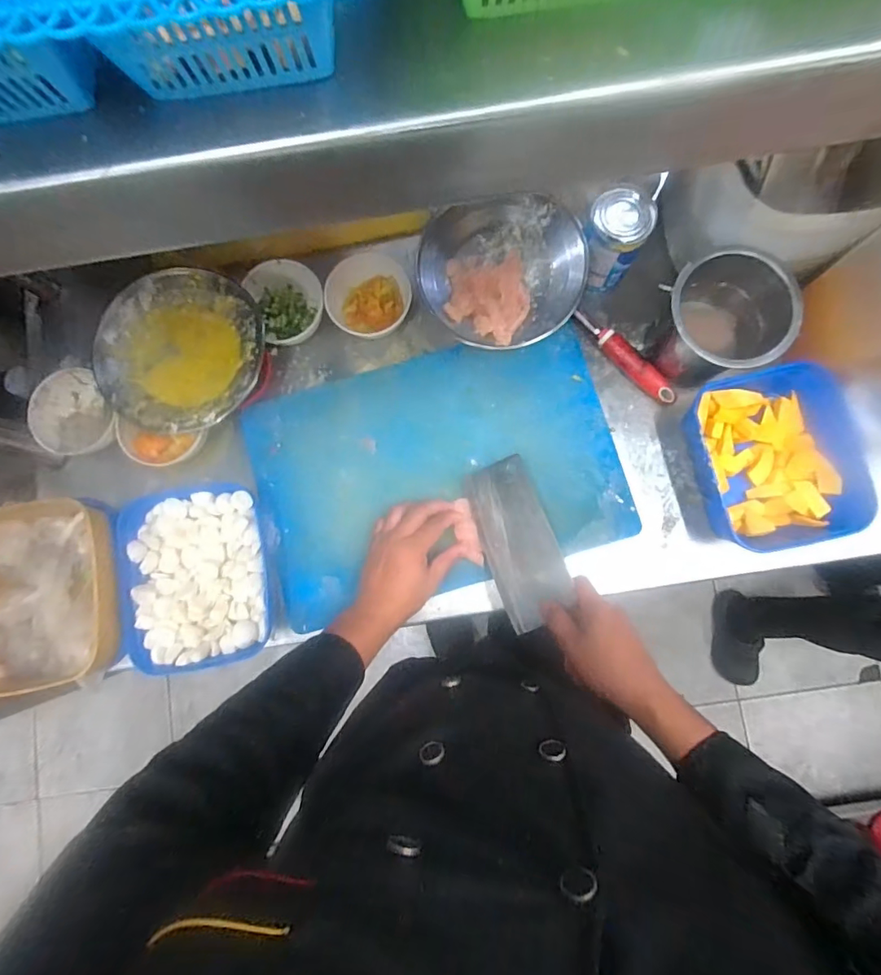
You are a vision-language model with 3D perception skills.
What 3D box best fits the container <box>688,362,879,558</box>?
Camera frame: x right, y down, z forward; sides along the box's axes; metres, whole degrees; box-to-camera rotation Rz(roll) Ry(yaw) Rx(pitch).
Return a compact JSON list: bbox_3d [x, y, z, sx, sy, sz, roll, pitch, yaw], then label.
[{"bbox_3d":[0.400,-0.034,0.600,0.168,0.057,0.215,-16,82,-1],"label":"container"}]

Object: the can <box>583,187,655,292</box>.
[{"bbox_3d":[0.209,-0.299,0.612,0.070,0.097,0.082,19,83,4],"label":"can"}]

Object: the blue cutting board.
[{"bbox_3d":[-0.005,-0.026,0.634,0.452,0.032,0.304,-15,82,-1],"label":"blue cutting board"}]

